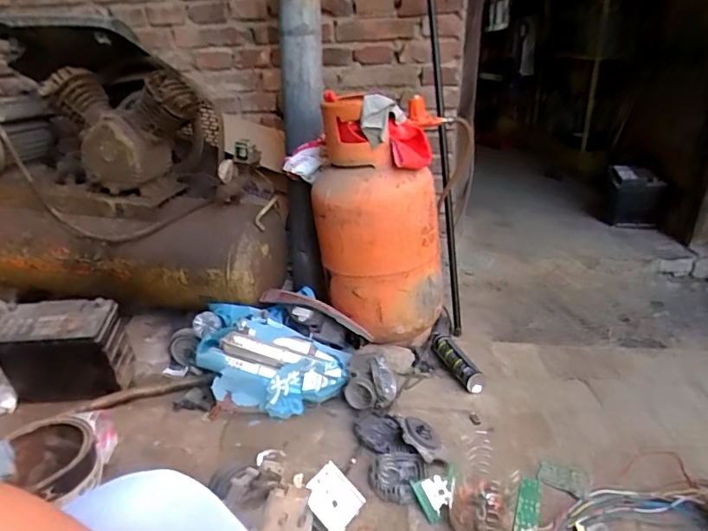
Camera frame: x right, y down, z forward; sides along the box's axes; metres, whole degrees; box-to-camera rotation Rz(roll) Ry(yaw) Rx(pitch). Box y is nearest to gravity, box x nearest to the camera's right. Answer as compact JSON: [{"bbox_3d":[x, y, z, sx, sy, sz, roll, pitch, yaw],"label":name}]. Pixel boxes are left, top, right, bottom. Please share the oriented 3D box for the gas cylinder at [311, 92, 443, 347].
[{"bbox_3d":[0.065,-0.108,1.241,0.263,0.561,0.246,-18,28,-35],"label":"gas cylinder"}]

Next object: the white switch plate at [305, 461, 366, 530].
[{"bbox_3d":[-0.036,0.398,0.844,0.091,0.013,0.081,43,60,7],"label":"white switch plate"}]

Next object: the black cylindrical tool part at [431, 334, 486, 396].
[{"bbox_3d":[0.251,0.237,1.227,0.051,0.049,0.230,-9,24,-19],"label":"black cylindrical tool part"}]

